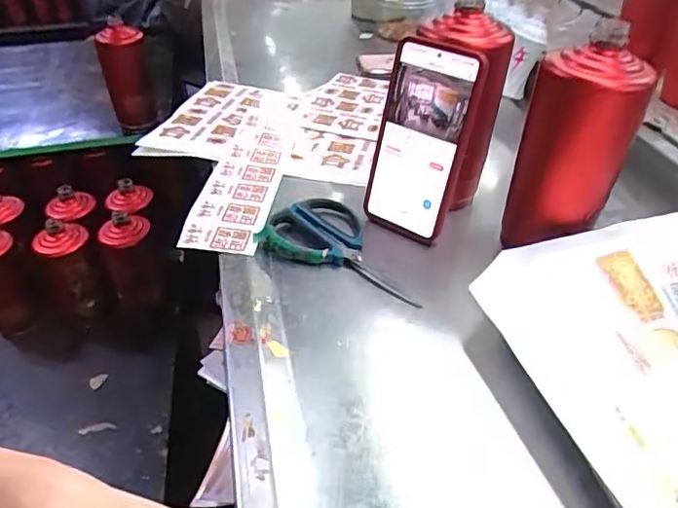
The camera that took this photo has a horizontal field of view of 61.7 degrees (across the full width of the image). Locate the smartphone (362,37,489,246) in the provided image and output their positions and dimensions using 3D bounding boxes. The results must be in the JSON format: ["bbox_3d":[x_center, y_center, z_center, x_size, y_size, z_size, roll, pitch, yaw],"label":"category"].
[{"bbox_3d":[0.068,-0.096,0.499,0.085,0.167,0.016,25,26,29],"label":"smartphone"}]

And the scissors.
[{"bbox_3d":[0.010,-0.009,0.504,0.157,0.011,0.088,23,44,27],"label":"scissors"}]

